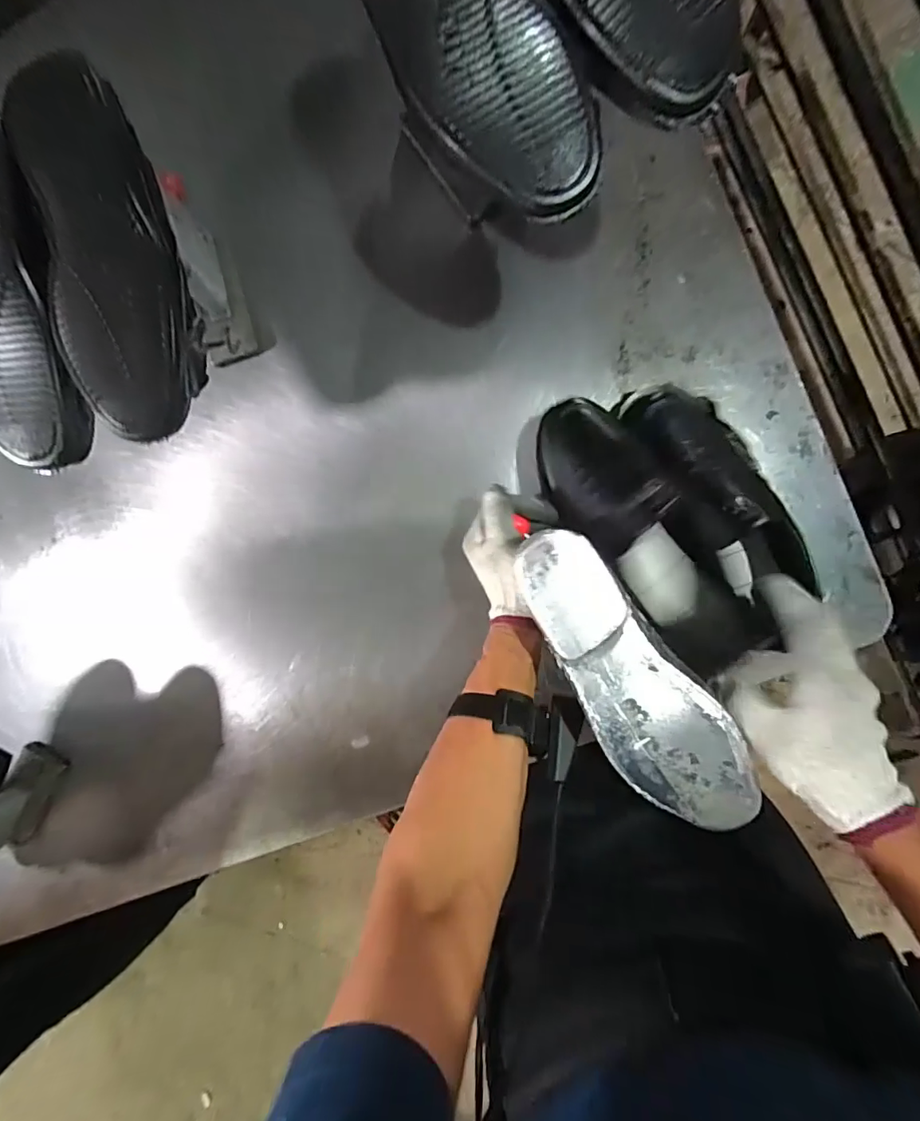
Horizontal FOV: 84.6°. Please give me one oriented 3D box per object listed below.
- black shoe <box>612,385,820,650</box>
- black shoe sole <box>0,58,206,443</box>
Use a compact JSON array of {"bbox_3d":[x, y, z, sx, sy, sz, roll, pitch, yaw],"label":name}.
[{"bbox_3d":[0.243,-0.050,0.469,0.103,0.082,0.263,-28,88,9],"label":"black shoe"},{"bbox_3d":[-0.268,-0.233,0.392,0.106,0.038,0.269,-10,94,8],"label":"black shoe sole"}]

